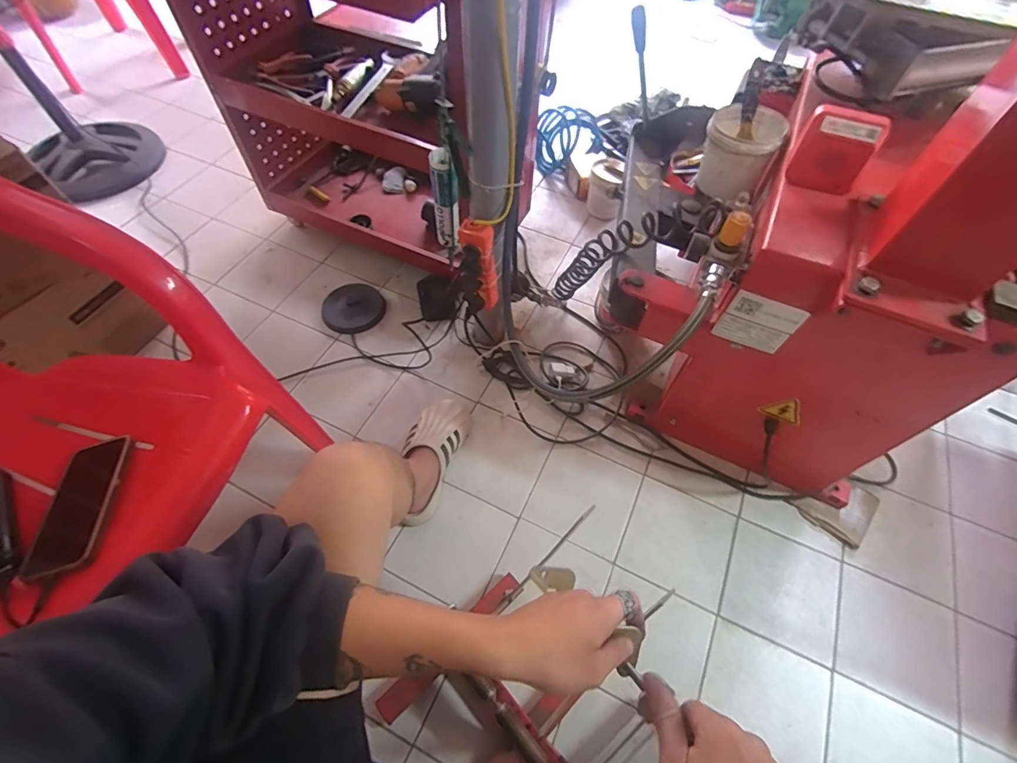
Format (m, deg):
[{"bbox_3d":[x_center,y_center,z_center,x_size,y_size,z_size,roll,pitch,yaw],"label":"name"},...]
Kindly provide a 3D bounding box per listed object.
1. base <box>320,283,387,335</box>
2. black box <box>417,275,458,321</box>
[{"bbox_3d":[-0.414,-0.196,1.216,0.156,0.026,0.143,1,58,-1],"label":"base"},{"bbox_3d":[-0.193,-0.227,1.249,0.117,0.036,0.121,-4,98,12],"label":"black box"}]

